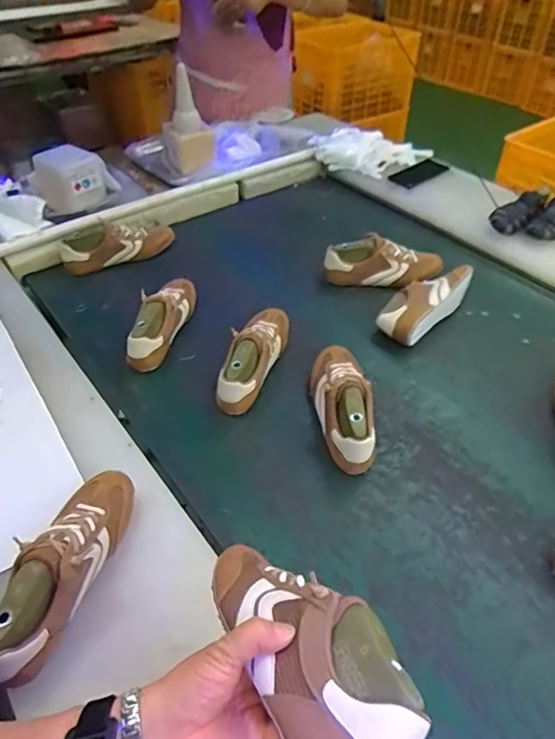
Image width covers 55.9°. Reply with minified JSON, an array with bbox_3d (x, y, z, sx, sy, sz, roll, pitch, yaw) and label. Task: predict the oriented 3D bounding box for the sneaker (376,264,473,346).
[{"bbox_3d":[0.277,-0.127,0.982,0.220,0.083,0.087,-33,52,-27],"label":"sneaker"}]

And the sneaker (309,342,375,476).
[{"bbox_3d":[0.097,0.042,0.805,0.082,0.078,0.236,-3,44,0],"label":"sneaker"}]

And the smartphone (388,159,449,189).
[{"bbox_3d":[0.366,-0.507,1.356,0.173,0.013,0.081,-30,58,-26],"label":"smartphone"}]

